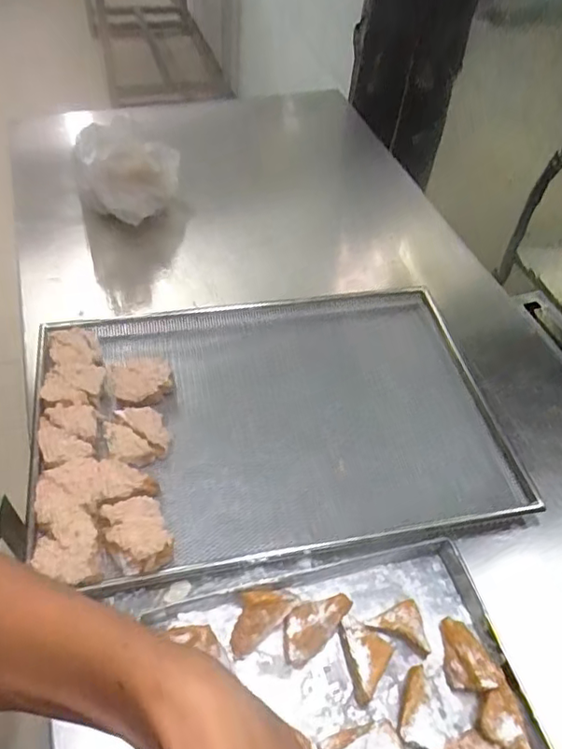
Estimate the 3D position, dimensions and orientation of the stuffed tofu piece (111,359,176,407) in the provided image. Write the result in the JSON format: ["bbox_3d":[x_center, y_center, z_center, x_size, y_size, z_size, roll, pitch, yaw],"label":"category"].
[{"bbox_3d":[-0.186,0.014,0.777,0.082,0.047,0.067,-10,52,-13],"label":"stuffed tofu piece"}]

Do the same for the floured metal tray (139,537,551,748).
[{"bbox_3d":[0.067,0.344,0.540,0.366,0.041,0.321,-10,52,-13],"label":"floured metal tray"}]

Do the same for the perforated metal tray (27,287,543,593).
[{"bbox_3d":[-0.013,0.056,0.784,0.603,0.055,0.425,-5,45,-13],"label":"perforated metal tray"}]

